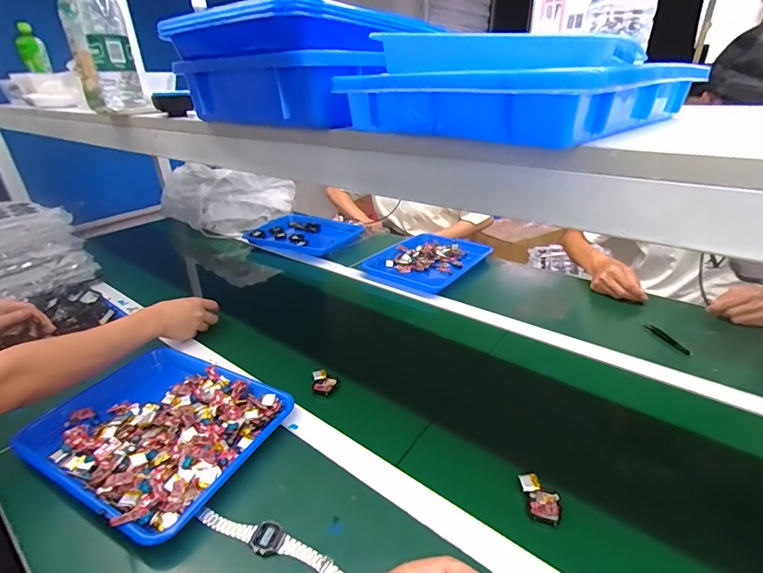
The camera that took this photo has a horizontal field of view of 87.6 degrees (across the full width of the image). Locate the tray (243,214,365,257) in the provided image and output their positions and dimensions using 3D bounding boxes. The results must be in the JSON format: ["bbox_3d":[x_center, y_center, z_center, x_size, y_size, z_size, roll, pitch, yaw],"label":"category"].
[{"bbox_3d":[-0.245,-0.171,1.299,0.336,0.039,0.243,13,31,27],"label":"tray"}]

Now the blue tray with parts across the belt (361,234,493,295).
[{"bbox_3d":[0.126,-0.079,1.108,0.259,0.032,0.306,21,35,37],"label":"blue tray with parts across the belt"}]

